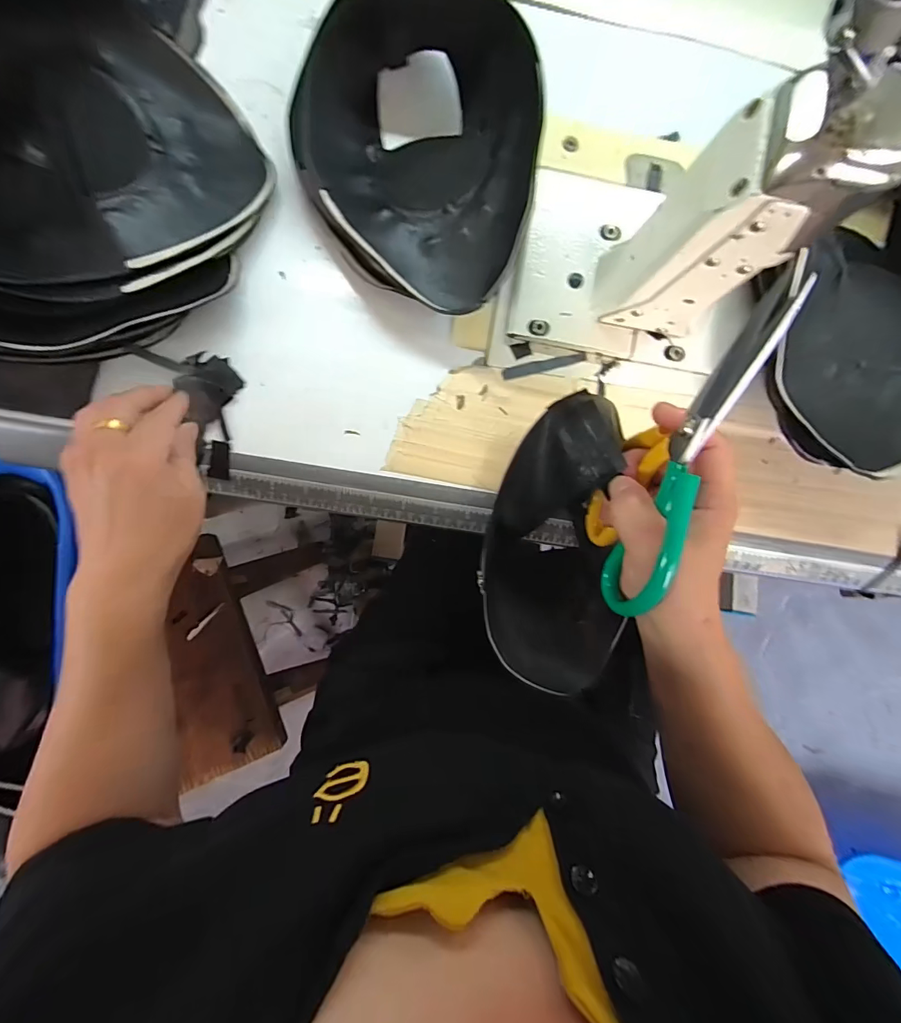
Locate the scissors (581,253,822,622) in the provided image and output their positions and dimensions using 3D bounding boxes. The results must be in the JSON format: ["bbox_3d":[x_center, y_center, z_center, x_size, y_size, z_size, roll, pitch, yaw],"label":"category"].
[{"bbox_3d":[0.122,-0.029,0.246,0.016,0.195,0.091,10,41,-4],"label":"scissors"}]

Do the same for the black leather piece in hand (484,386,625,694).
[{"bbox_3d":[0.084,0.036,0.347,0.105,0.071,0.233,-8,119,-6],"label":"black leather piece in hand"}]

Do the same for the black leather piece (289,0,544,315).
[{"bbox_3d":[-0.024,-0.271,0.340,0.174,0.084,0.252,-20,85,-7],"label":"black leather piece"}]

